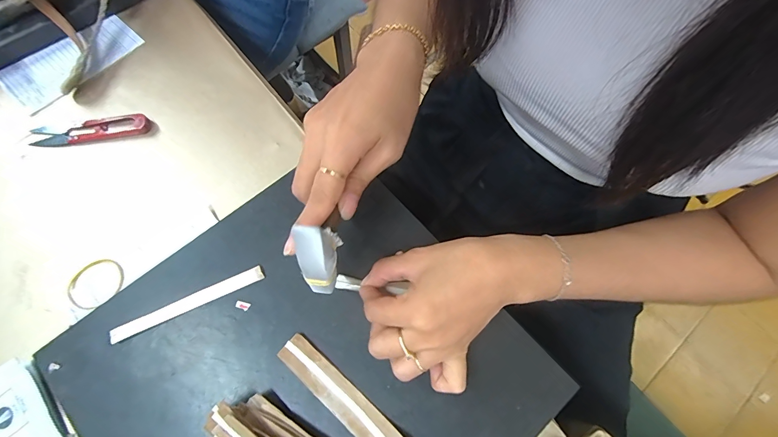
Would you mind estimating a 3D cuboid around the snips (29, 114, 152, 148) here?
[{"bbox_3d":[-0.308,-0.093,0.364,0.116,0.011,0.026,-11,70,-6],"label":"snips"}]

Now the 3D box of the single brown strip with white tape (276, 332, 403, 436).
[{"bbox_3d":[-0.036,0.137,0.268,0.119,0.007,0.024,39,69,14],"label":"single brown strip with white tape"}]

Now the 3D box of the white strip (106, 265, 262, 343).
[{"bbox_3d":[-0.164,0.069,0.291,0.122,0.004,0.013,-24,72,-10],"label":"white strip"}]

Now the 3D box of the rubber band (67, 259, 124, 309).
[{"bbox_3d":[-0.261,0.058,0.316,0.043,0.005,0.045,1,68,-2],"label":"rubber band"}]

